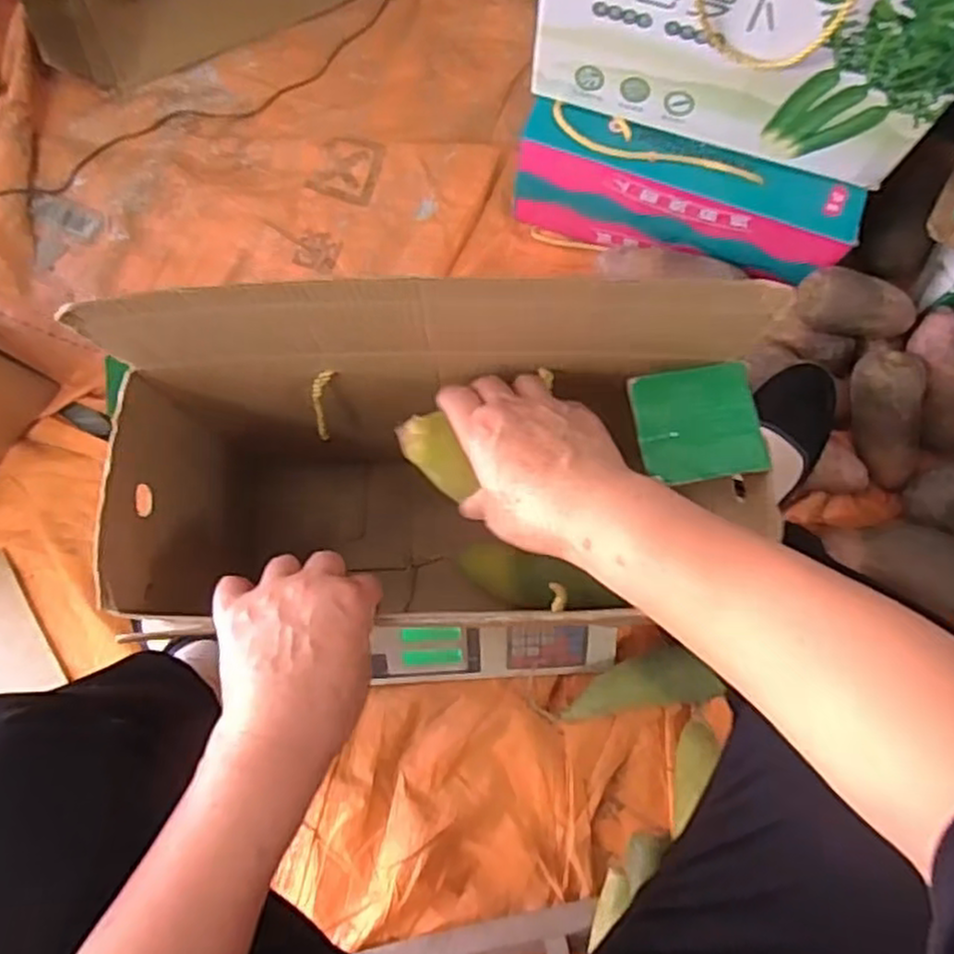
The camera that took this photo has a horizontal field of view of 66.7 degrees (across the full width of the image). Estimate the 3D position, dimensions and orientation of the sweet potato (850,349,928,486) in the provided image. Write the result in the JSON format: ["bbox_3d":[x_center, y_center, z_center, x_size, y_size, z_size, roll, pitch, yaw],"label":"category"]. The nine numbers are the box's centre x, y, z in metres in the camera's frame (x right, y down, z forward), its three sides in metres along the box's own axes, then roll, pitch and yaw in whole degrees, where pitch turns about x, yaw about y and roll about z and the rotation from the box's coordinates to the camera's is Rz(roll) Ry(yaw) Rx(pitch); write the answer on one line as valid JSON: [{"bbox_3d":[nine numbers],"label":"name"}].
[{"bbox_3d":[0.421,-0.059,0.731,0.062,0.055,0.144,-15,112,-3],"label":"sweet potato"}]

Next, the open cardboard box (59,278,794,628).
[{"bbox_3d":[-0.020,0.019,0.504,0.369,0.359,0.160,2,78,1],"label":"open cardboard box"}]

